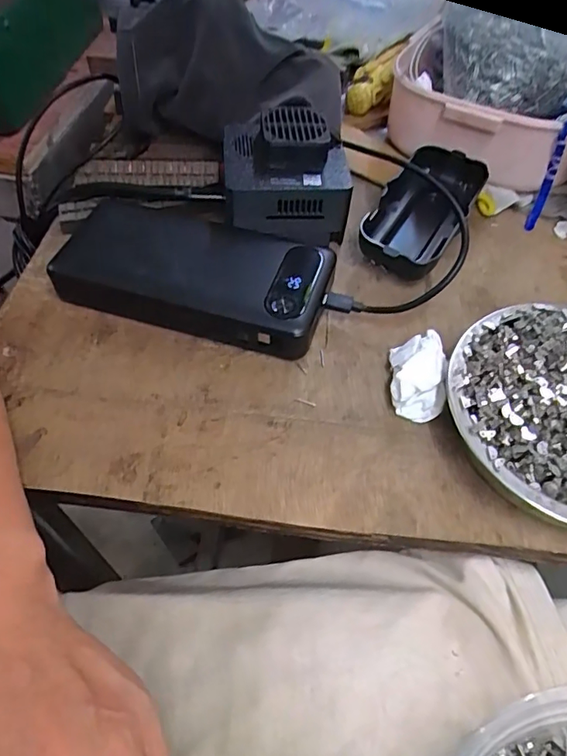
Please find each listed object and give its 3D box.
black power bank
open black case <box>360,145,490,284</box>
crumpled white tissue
[{"bbox_3d":[-0.051,-0.062,0.301,0.151,0.026,0.070,15,56,10],"label":"black power bank"},{"bbox_3d":[0.088,-0.104,0.334,0.049,0.026,0.112,27,58,17],"label":"open black case"},{"bbox_3d":[0.068,-0.001,0.268,0.026,0.022,0.041,6,55,3],"label":"crumpled white tissue"}]

